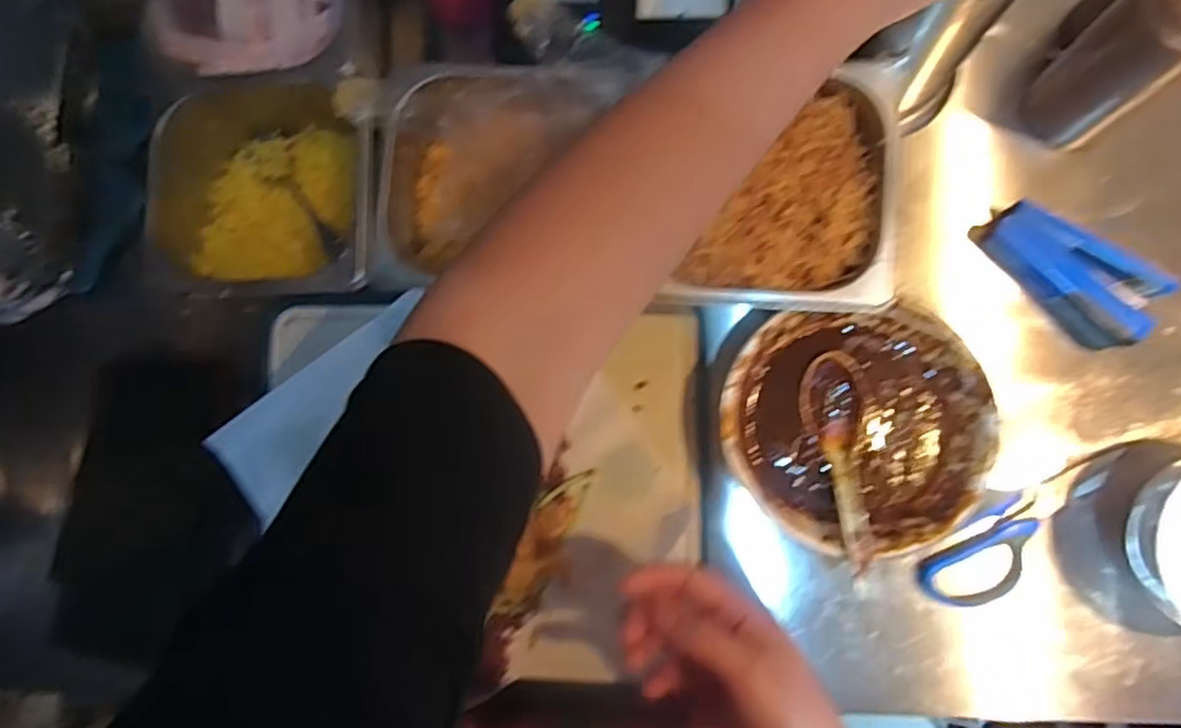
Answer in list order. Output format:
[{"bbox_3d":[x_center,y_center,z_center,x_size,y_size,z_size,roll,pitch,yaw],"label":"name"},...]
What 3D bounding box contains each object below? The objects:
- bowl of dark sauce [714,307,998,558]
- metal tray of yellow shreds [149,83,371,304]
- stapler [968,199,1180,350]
[{"bbox_3d":[0.182,0.044,0.477,0.169,0.052,0.159,-1,85,7],"label":"bowl of dark sauce"},{"bbox_3d":[-0.235,-0.128,0.521,0.177,0.071,0.168,5,86,8],"label":"metal tray of yellow shreds"},{"bbox_3d":[0.341,-0.067,0.496,0.123,0.038,0.055,36,90,9],"label":"stapler"}]

